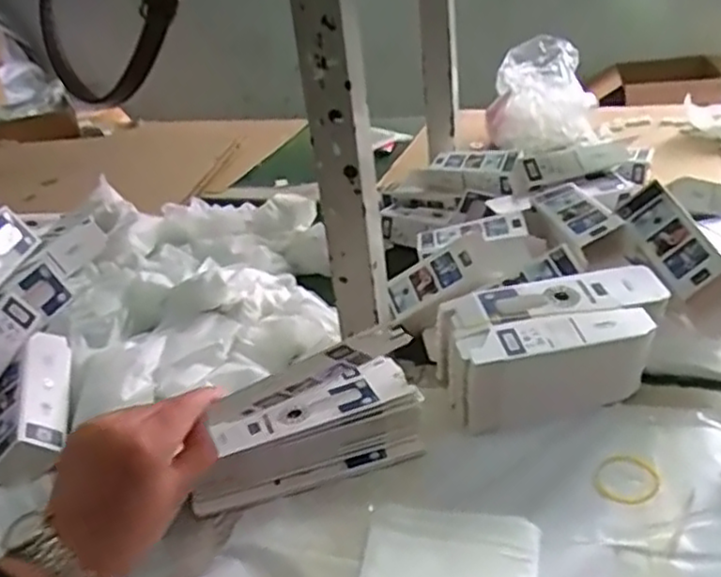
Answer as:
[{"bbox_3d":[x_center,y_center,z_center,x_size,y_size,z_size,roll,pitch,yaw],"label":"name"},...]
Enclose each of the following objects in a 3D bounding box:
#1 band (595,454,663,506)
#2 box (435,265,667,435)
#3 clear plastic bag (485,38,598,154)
[{"bbox_3d":[0.206,0.148,0.544,0.055,0.004,0.048,-21,31,-29],"label":"band"},{"bbox_3d":[0.173,0.051,0.624,0.196,0.086,0.091,-11,31,-6],"label":"box"},{"bbox_3d":[0.313,-0.339,1.222,0.175,0.130,0.247,0,29,13],"label":"clear plastic bag"}]

